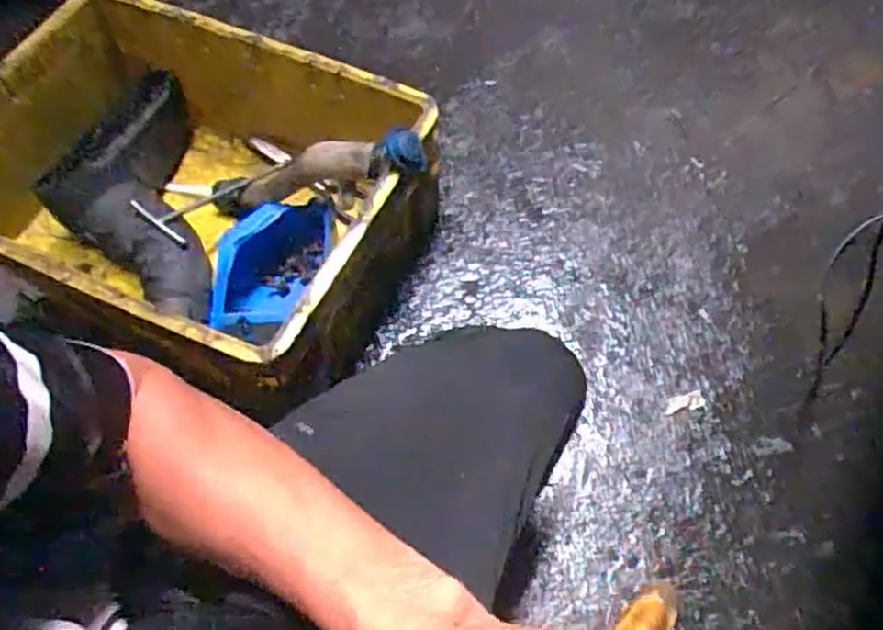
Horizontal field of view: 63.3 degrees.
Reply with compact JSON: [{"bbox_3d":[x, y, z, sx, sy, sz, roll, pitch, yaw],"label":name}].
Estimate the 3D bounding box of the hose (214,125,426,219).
[{"bbox_3d":[-0.179,-0.191,0.977,0.367,0.060,0.059,-8,53,31],"label":"hose"}]

